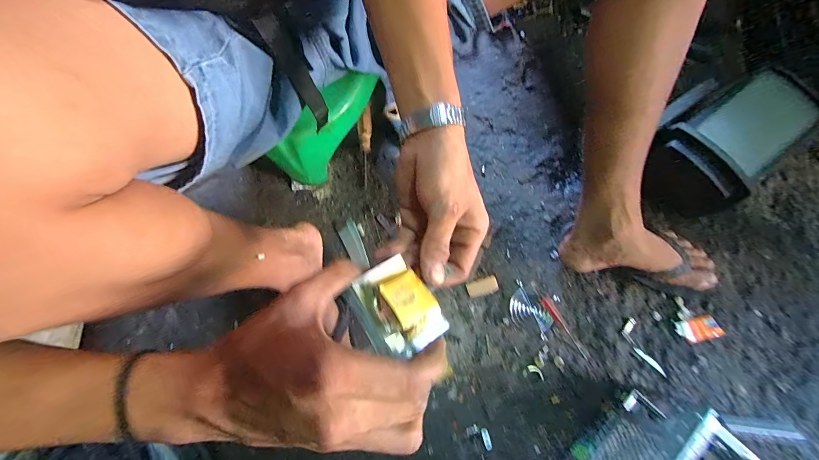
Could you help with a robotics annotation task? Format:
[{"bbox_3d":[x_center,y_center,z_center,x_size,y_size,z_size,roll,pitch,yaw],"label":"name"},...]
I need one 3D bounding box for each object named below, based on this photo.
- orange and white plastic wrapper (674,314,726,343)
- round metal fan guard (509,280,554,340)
[{"bbox_3d":[0.492,0.168,0.590,0.070,0.006,0.040,-14,79,-2],"label":"orange and white plastic wrapper"},{"bbox_3d":[0.206,0.135,0.586,0.078,0.004,0.063,28,81,6],"label":"round metal fan guard"}]

